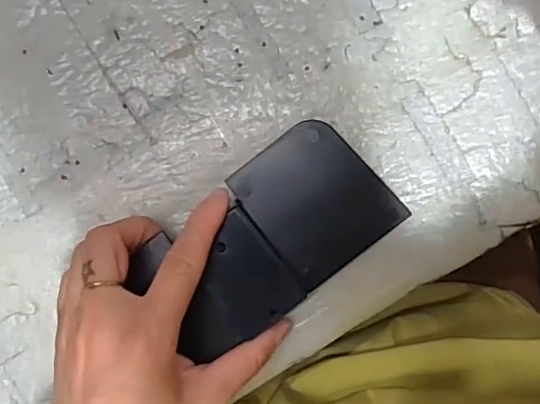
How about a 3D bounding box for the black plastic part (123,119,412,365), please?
[{"bbox_3d":[-0.001,0.018,0.277,0.125,0.018,0.069,-37,88,-2],"label":"black plastic part"}]

